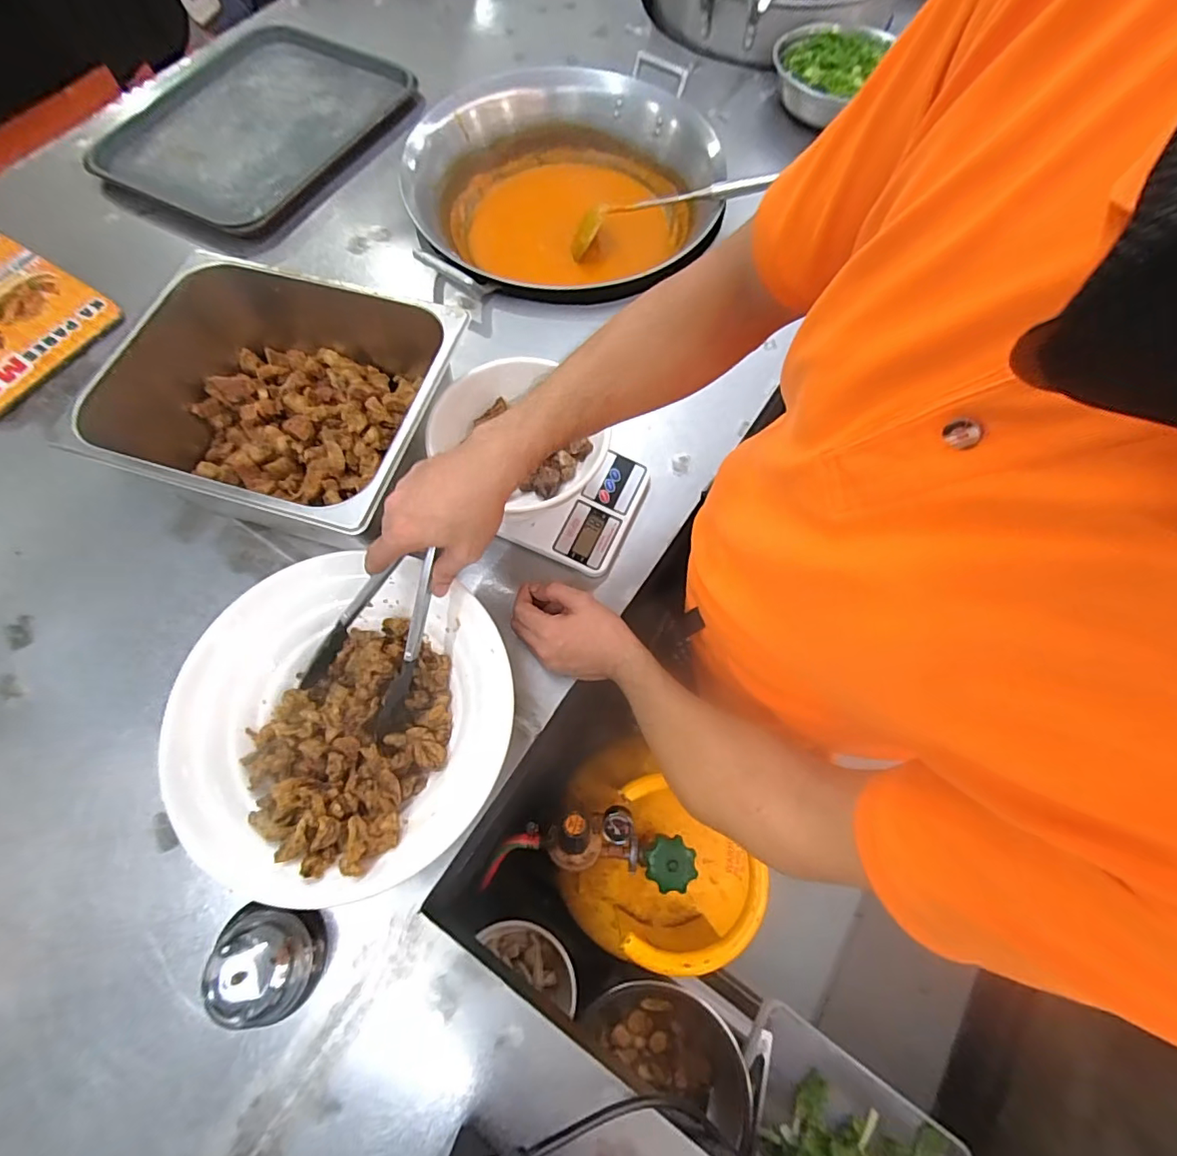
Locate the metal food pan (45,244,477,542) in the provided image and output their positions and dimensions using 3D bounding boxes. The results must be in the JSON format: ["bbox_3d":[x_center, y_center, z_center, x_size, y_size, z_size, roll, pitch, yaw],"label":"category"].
[{"bbox_3d":[-0.323,-0.187,0.573,0.364,0.147,0.277,15,72,8],"label":"metal food pan"}]

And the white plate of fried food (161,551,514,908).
[{"bbox_3d":[-0.211,0.117,0.478,0.277,0.058,0.282,0,69,0],"label":"white plate of fried food"}]

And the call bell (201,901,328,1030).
[{"bbox_3d":[-0.274,0.316,0.434,0.078,0.051,0.077,-1,70,2],"label":"call bell"}]

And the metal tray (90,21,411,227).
[{"bbox_3d":[-0.543,-0.751,0.854,0.384,0.020,0.453,29,74,12],"label":"metal tray"}]

